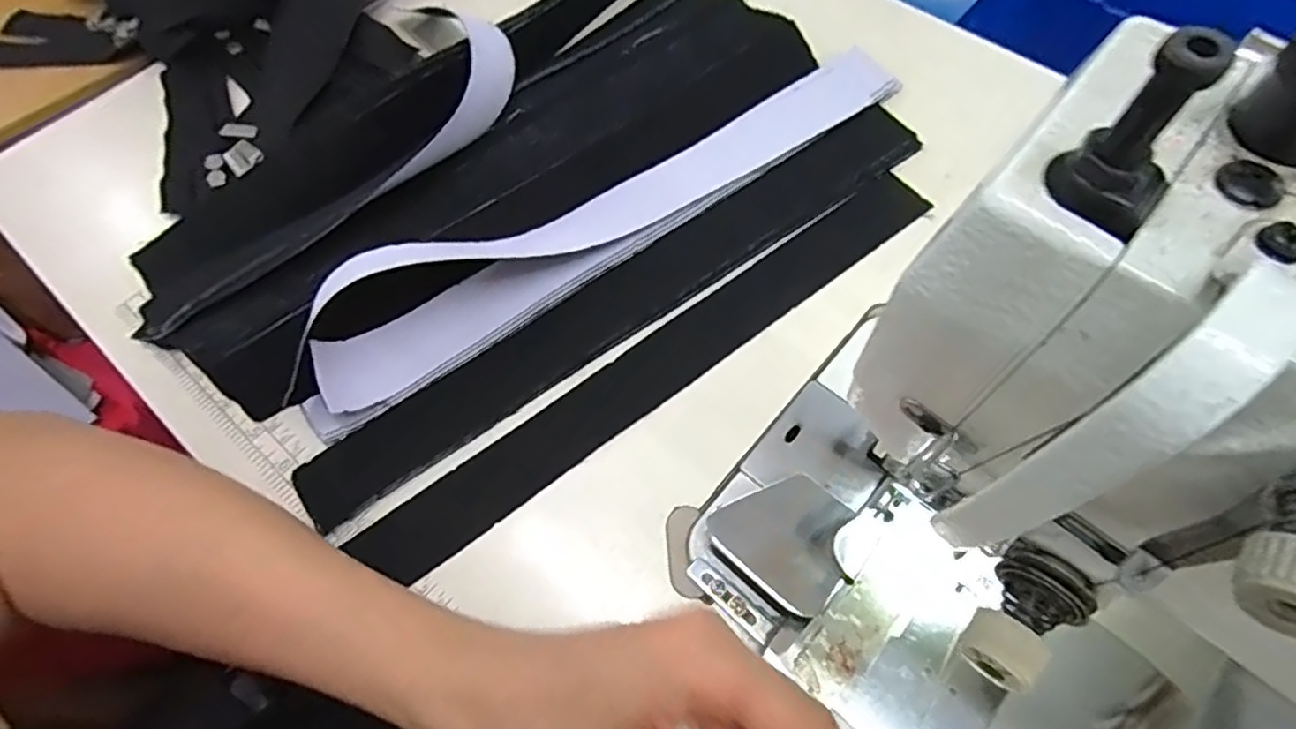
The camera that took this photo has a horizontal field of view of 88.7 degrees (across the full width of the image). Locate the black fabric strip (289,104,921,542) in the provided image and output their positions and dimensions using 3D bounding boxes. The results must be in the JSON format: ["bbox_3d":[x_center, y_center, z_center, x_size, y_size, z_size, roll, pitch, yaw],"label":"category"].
[{"bbox_3d":[-0.005,-0.040,0.359,0.384,0.016,0.041,-33,67,-16],"label":"black fabric strip"}]

